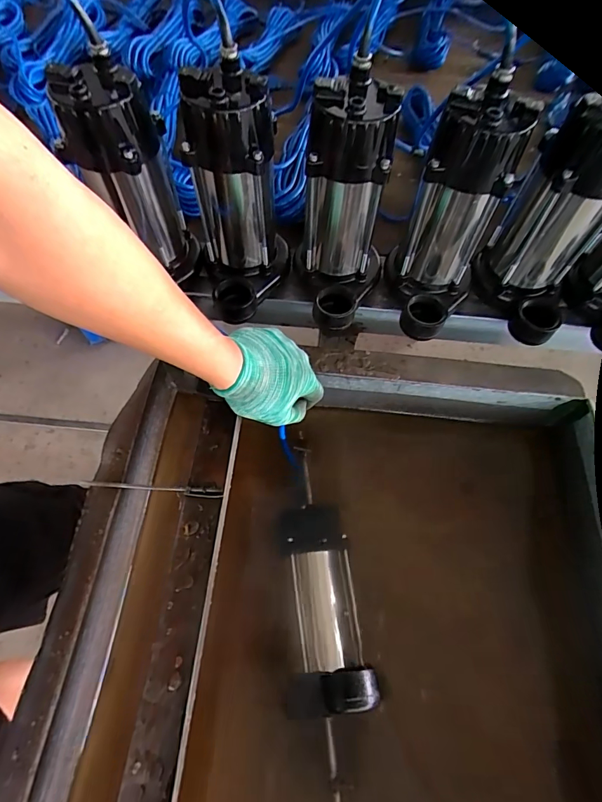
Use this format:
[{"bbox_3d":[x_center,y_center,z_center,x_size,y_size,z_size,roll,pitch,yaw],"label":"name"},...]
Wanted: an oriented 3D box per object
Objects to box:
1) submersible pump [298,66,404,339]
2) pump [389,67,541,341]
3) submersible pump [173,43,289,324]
[{"bbox_3d":[0.051,-0.217,0.478,0.108,0.234,0.163,10,62,3],"label":"submersible pump"},{"bbox_3d":[0.167,-0.200,0.473,0.101,0.239,0.146,24,63,10],"label":"pump"},{"bbox_3d":[-0.080,-0.227,0.474,0.095,0.226,0.151,27,64,12],"label":"submersible pump"}]

